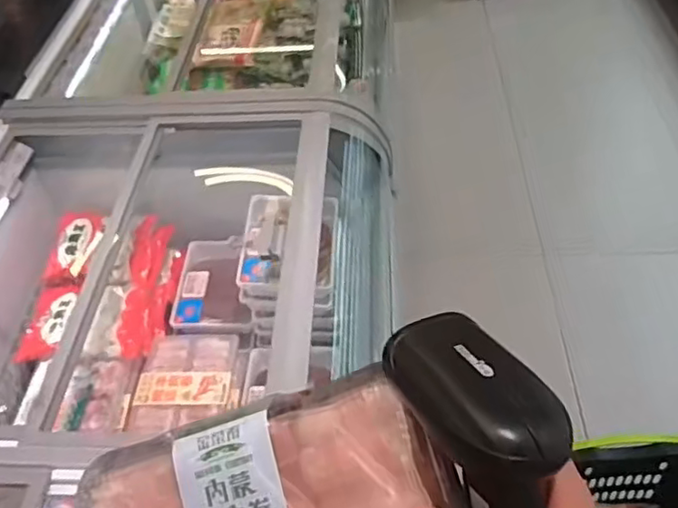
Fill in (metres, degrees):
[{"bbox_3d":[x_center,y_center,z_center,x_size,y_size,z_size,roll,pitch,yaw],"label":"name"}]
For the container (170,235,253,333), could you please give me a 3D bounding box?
[{"bbox_3d":[-0.265,0.064,1.301,0.152,0.048,0.229,-5,48,1],"label":"container"}]

